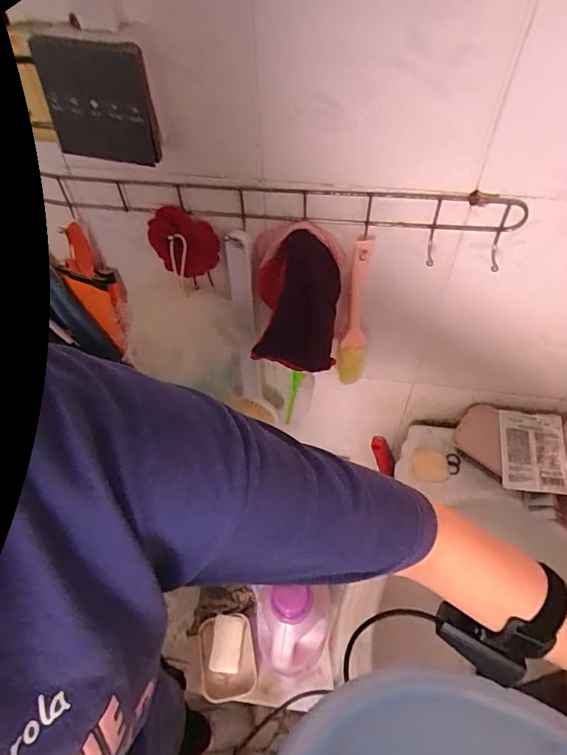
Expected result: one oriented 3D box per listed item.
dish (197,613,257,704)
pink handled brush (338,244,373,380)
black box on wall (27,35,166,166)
[{"bbox_3d":[-0.099,0.490,0.873,0.091,0.026,0.125,-10,54,-6],"label":"dish"},{"bbox_3d":[0.081,-0.066,0.555,0.028,0.195,0.036,8,55,7],"label":"pink handled brush"},{"bbox_3d":[-0.144,-0.218,0.399,0.088,0.083,0.021,10,55,8],"label":"black box on wall"}]

